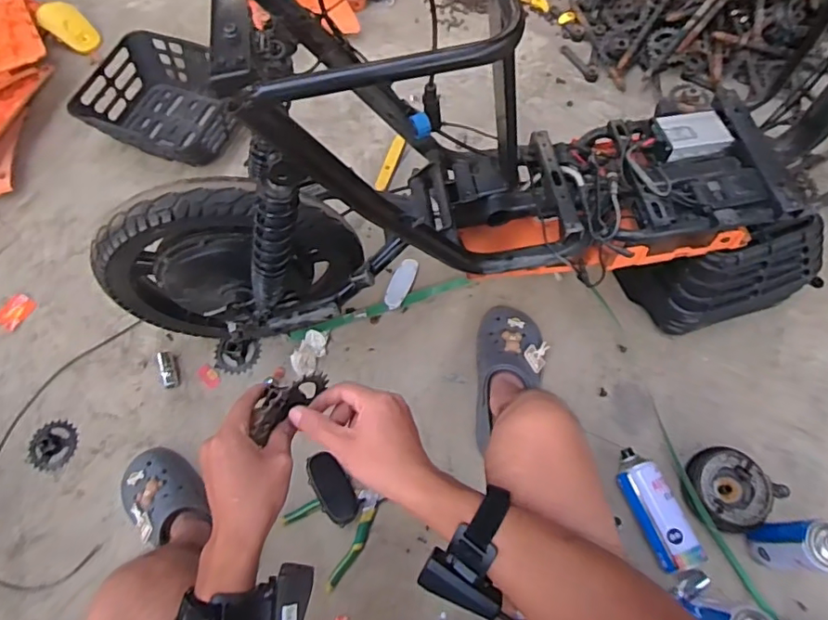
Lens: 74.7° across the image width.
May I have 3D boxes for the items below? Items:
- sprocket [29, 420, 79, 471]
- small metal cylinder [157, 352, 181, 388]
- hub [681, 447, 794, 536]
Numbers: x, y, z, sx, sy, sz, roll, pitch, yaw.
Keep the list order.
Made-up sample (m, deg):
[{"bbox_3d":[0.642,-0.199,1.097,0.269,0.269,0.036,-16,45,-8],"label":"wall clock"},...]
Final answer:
[{"bbox_3d":[-0.645,0.242,0.971,0.086,0.010,0.084,-1,67,2],"label":"sprocket"},{"bbox_3d":[-0.451,0.107,0.998,0.027,0.023,0.072,-18,67,-5],"label":"small metal cylinder"},{"bbox_3d":[0.498,0.285,0.861,0.140,0.059,0.124,40,75,17],"label":"hub"}]

